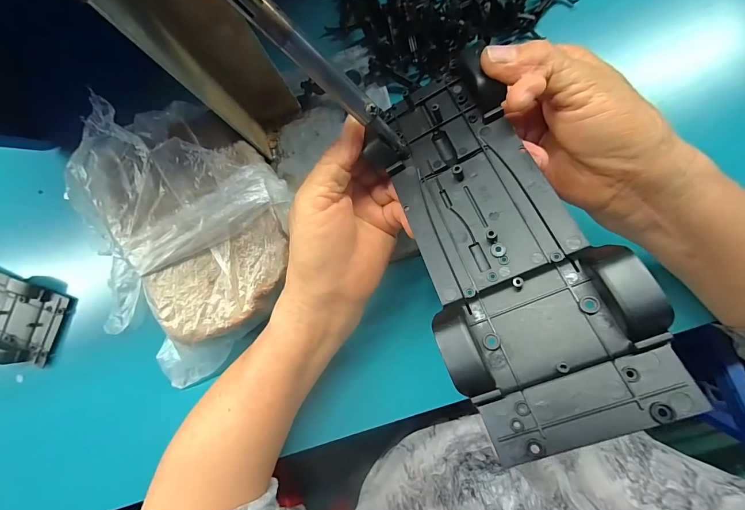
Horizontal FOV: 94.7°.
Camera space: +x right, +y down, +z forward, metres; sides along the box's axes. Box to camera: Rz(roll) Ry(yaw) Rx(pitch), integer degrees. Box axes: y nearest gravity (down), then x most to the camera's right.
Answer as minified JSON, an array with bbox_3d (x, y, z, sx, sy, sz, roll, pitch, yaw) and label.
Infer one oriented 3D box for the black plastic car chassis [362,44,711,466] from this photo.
[{"bbox_3d":[0.053,-0.017,0.161,0.077,0.025,0.190,-20,63,8],"label":"black plastic car chassis"}]

